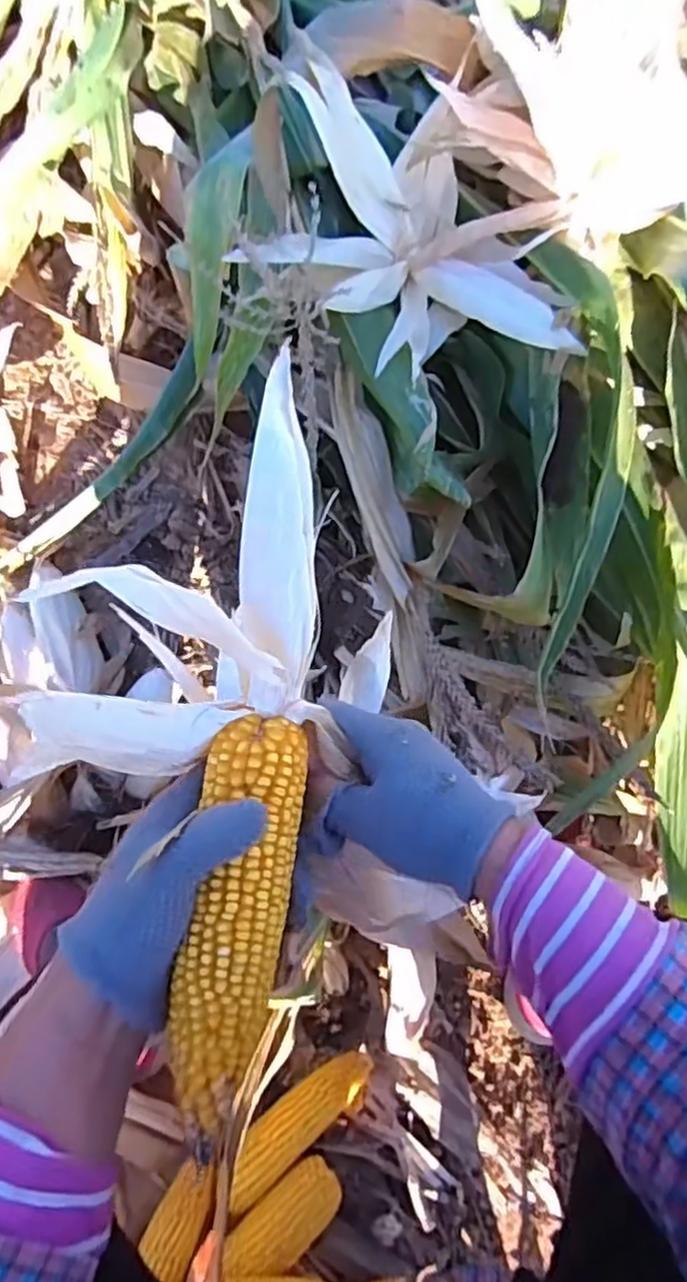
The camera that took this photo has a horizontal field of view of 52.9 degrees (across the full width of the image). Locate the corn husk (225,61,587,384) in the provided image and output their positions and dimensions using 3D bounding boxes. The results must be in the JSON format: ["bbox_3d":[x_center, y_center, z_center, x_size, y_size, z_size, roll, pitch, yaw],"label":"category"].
[{"bbox_3d":[0.060,-0.387,0.660,0.307,0.152,0.279,-10,71,-1],"label":"corn husk"}]

